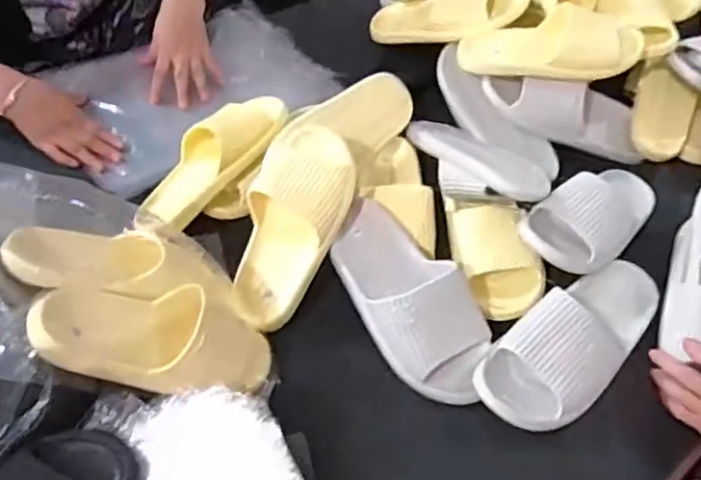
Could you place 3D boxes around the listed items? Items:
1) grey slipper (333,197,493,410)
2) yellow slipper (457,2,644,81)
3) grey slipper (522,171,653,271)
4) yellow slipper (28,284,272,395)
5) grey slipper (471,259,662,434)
[{"bbox_3d":[0.078,0.057,0.728,0.129,0.062,0.252,-24,68,-22],"label":"grey slipper"},{"bbox_3d":[0.280,-0.272,0.897,0.251,0.079,0.083,0,49,13],"label":"yellow slipper"},{"bbox_3d":[0.309,-0.033,0.805,0.201,0.057,0.103,-33,59,-27],"label":"grey slipper"},{"bbox_3d":[-0.178,0.091,0.623,0.242,0.054,0.107,15,44,-29],"label":"yellow slipper"},{"bbox_3d":[0.261,0.101,0.710,0.276,0.069,0.109,-31,59,-26],"label":"grey slipper"}]

